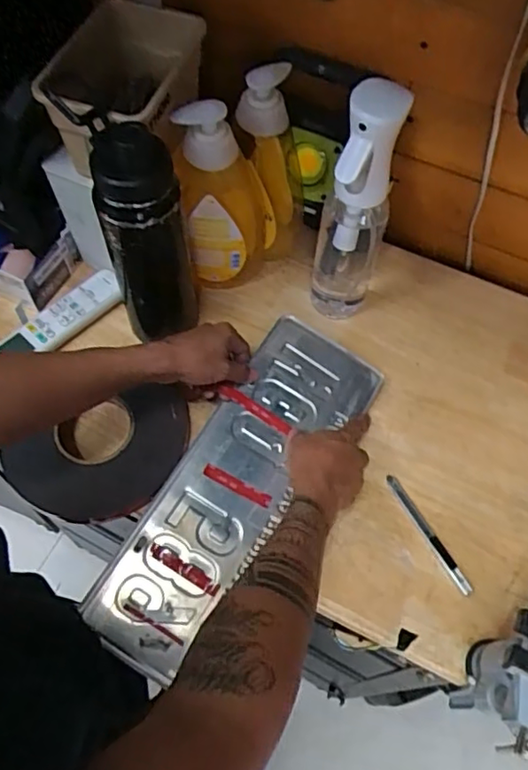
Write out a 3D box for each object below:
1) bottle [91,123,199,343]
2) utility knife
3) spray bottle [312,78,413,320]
[{"bbox_3d":[-0.113,-0.136,0.586,0.074,0.240,0.069,-12,62,-8],"label":"bottle"},{"bbox_3d":[0.166,0.148,0.608,0.012,0.006,0.133,-25,65,-14],"label":"utility knife"},{"bbox_3d":[0.097,-0.182,0.621,0.065,0.283,0.094,16,62,7],"label":"spray bottle"}]

